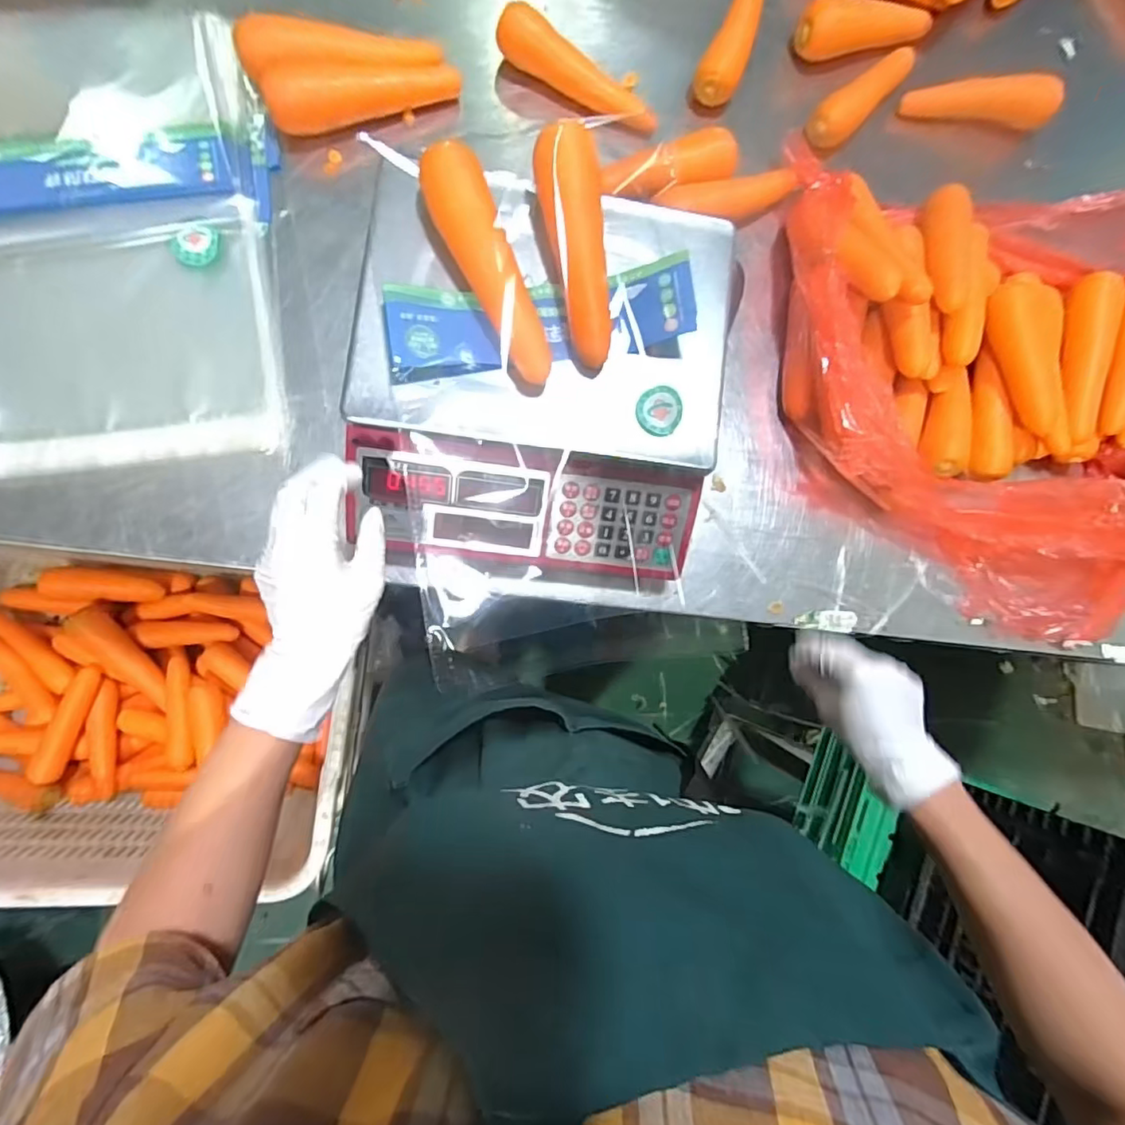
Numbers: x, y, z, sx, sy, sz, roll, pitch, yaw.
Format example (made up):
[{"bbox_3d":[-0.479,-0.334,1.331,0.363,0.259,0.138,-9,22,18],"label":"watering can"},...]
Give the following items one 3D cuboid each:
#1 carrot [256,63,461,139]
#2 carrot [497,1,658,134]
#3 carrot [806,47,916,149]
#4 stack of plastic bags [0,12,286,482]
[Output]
[{"bbox_3d":[-0.188,-0.451,0.550,0.184,0.040,0.045,-19,88,-9],"label":"carrot"},{"bbox_3d":[0.013,-0.496,0.577,0.161,0.049,0.036,22,82,-5],"label":"carrot"},{"bbox_3d":[0.324,-0.505,0.621,0.042,0.046,0.158,44,81,-2],"label":"carrot"},{"bbox_3d":[-0.413,-0.306,0.524,0.279,0.015,0.442,-10,86,-8],"label":"stack of plastic bags"}]

